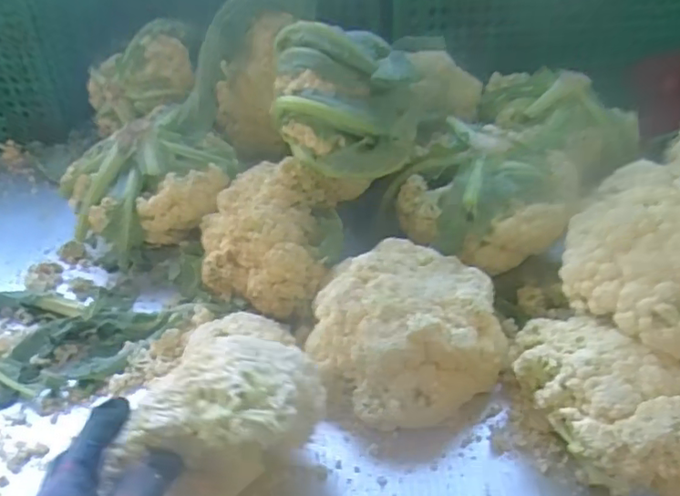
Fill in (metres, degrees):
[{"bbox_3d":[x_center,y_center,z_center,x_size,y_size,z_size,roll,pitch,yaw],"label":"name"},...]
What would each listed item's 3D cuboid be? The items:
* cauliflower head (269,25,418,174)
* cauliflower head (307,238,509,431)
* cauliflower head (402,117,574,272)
[{"bbox_3d":[0.009,-0.161,0.633,0.156,0.148,0.134,1,40,7],"label":"cauliflower head"},{"bbox_3d":[0.072,0.081,0.562,0.185,0.118,0.155,-31,46,-28],"label":"cauliflower head"},{"bbox_3d":[0.173,-0.064,0.665,0.192,0.106,0.170,9,41,16],"label":"cauliflower head"}]

